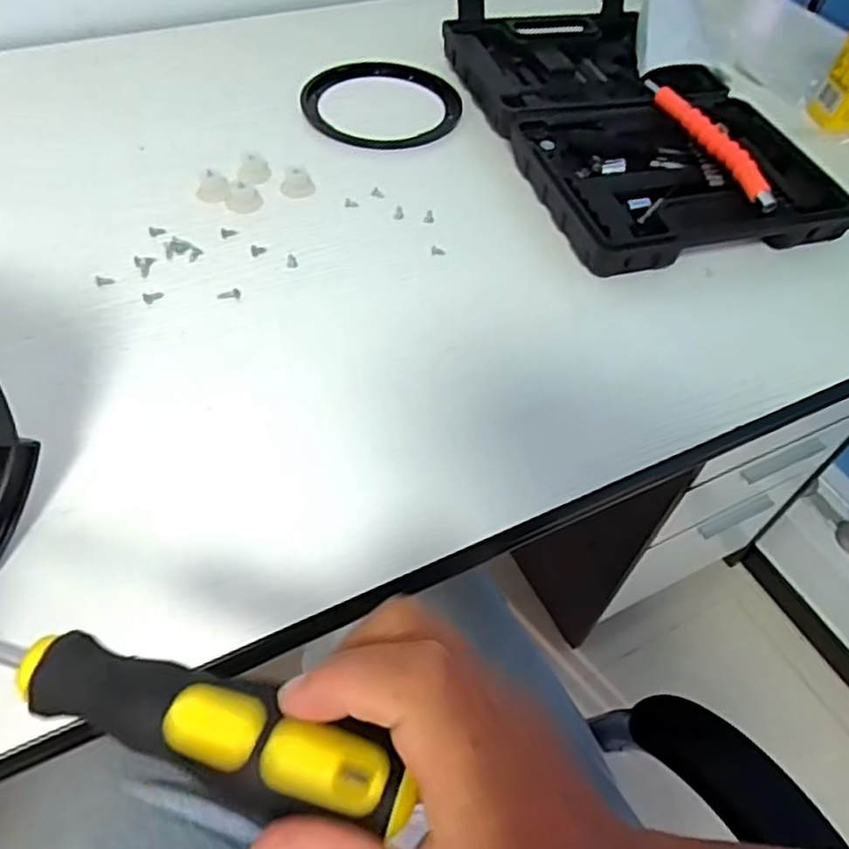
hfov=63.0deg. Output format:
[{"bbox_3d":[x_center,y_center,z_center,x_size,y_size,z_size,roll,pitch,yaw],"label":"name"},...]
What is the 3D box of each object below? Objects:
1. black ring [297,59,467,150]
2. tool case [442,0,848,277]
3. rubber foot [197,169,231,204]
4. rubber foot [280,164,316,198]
[{"bbox_3d":[-0.037,-0.272,0.580,0.130,0.006,0.130,3,52,-3],"label":"black ring"},{"bbox_3d":[0.161,-0.256,0.563,0.211,0.043,0.346,-12,54,-14],"label":"tool case"},{"bbox_3d":[-0.151,-0.170,0.495,0.022,0.017,0.020,-10,54,-12],"label":"rubber foot"},{"bbox_3d":[-0.092,-0.178,0.506,0.024,0.011,0.022,-4,52,-8],"label":"rubber foot"}]

